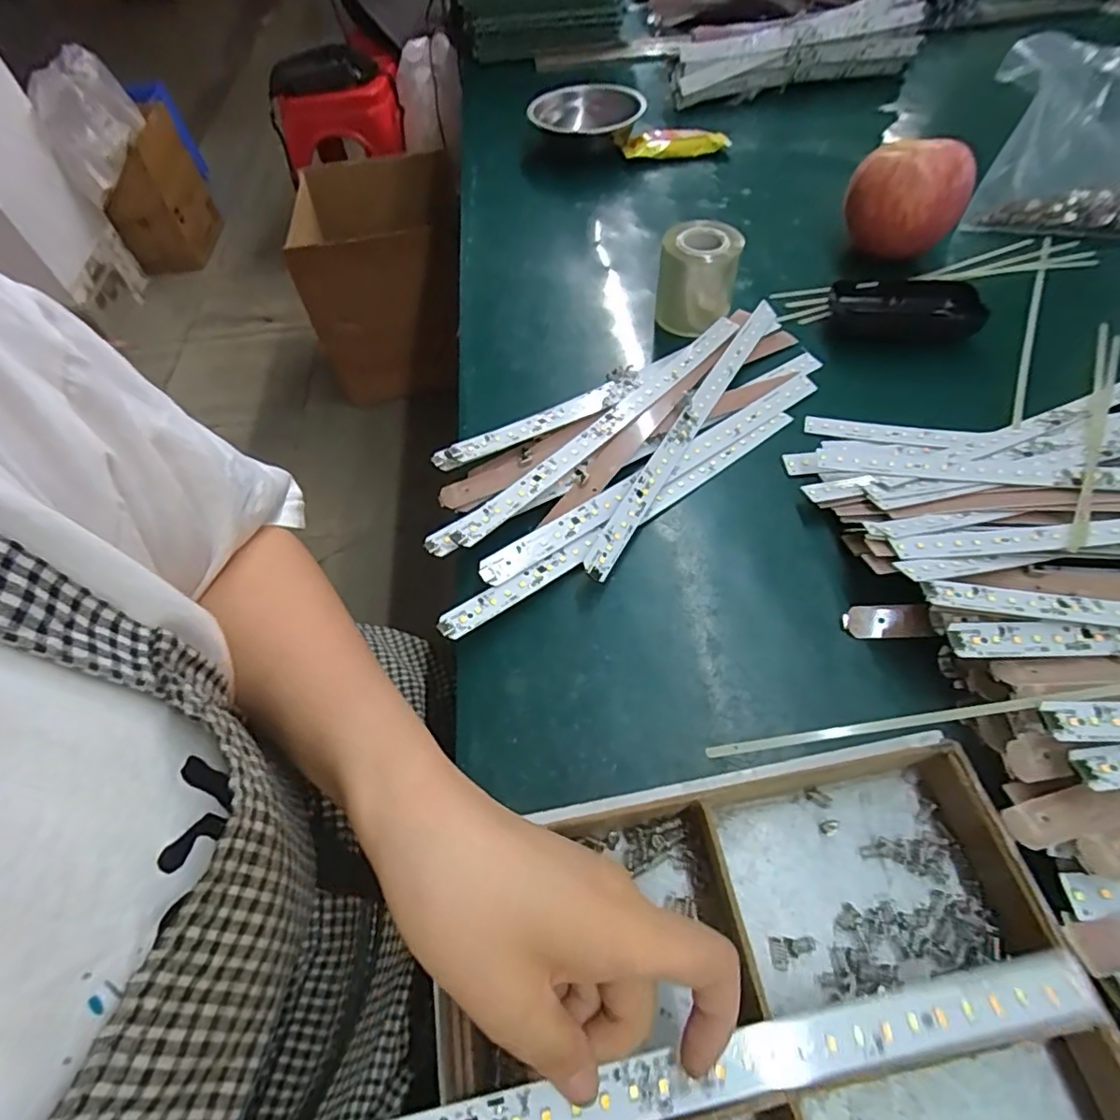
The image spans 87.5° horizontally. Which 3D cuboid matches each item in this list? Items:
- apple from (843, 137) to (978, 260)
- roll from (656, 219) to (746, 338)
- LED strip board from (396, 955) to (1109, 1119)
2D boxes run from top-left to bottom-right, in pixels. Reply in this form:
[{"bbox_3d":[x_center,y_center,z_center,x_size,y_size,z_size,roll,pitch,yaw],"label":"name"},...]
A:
[{"bbox_3d":[0.294,-0.305,0.502,0.093,0.078,0.069,22,61,18],"label":"apple"},{"bbox_3d":[0.109,-0.225,0.463,0.056,0.057,0.056,17,59,15],"label":"roll"},{"bbox_3d":[0.046,0.174,0.196,0.282,0.009,0.020,-8,56,-5],"label":"LED strip board"}]

